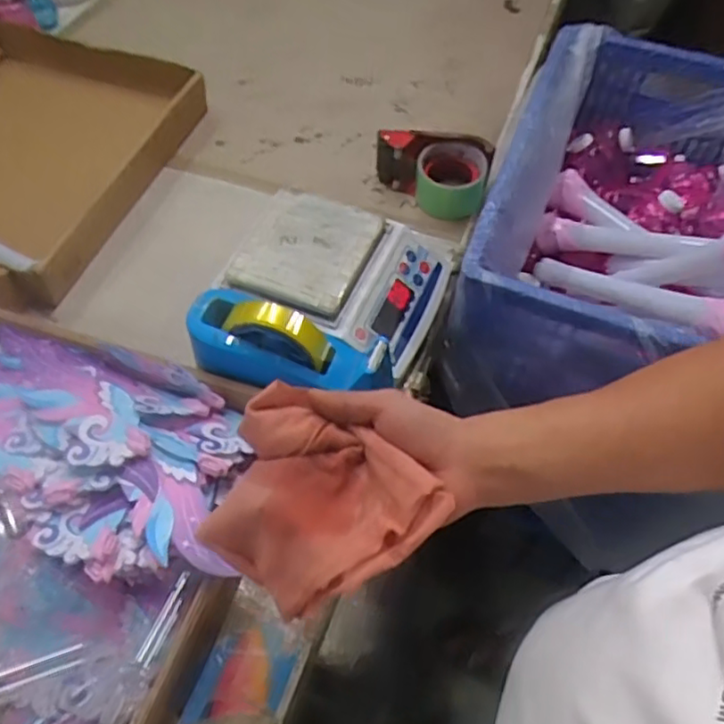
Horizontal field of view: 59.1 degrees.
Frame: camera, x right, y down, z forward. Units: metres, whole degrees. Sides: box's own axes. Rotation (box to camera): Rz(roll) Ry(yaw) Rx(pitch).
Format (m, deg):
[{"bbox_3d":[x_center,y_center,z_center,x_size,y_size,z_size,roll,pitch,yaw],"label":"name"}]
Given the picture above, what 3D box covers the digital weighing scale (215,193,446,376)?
[{"bbox_3d":[-0.021,-0.102,0.698,0.216,0.063,0.190,19,58,10],"label":"digital weighing scale"}]

